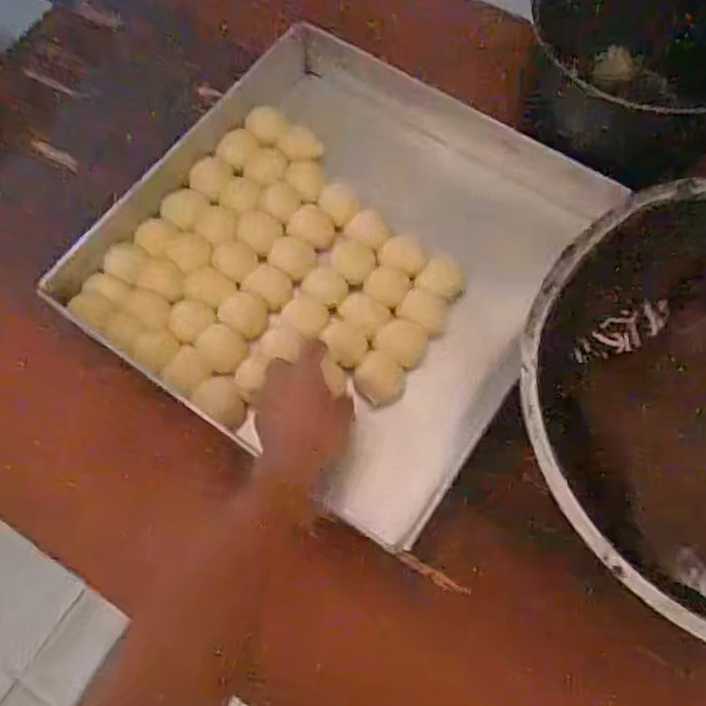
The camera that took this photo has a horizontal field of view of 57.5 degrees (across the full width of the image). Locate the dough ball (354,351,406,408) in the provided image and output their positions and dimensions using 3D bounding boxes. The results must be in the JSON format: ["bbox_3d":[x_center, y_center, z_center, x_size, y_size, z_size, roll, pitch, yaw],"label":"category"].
[{"bbox_3d":[0.026,0.026,0.616,0.045,0.029,0.046,-1,66,1],"label":"dough ball"}]

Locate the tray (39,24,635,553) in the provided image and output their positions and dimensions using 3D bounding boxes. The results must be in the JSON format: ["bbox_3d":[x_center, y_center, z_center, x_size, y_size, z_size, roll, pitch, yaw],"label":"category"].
[{"bbox_3d":[-0.005,-0.107,0.671,0.423,0.057,0.447,32,71,7],"label":"tray"}]

